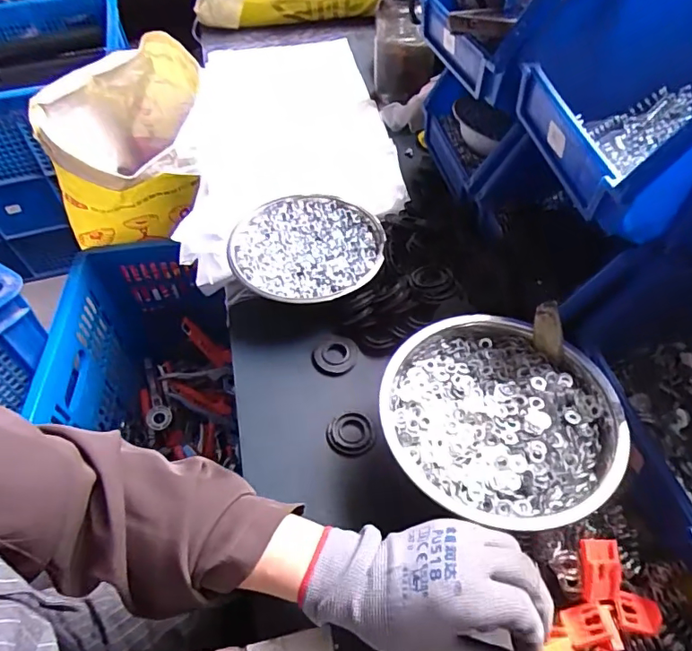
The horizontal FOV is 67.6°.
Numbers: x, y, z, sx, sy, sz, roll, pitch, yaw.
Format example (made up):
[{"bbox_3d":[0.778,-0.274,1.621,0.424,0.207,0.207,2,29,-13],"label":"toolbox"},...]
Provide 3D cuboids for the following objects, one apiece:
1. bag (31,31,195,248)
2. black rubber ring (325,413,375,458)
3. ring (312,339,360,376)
[{"bbox_3d":[-0.359,-0.306,0.896,0.237,0.239,0.344,-8,51,-4],"label":"bag"},{"bbox_3d":[0.004,0.101,0.476,0.043,0.004,0.042,-1,51,2],"label":"black rubber ring"},{"bbox_3d":[-0.010,0.032,0.534,0.047,0.004,0.043,-1,51,2],"label":"ring"}]

